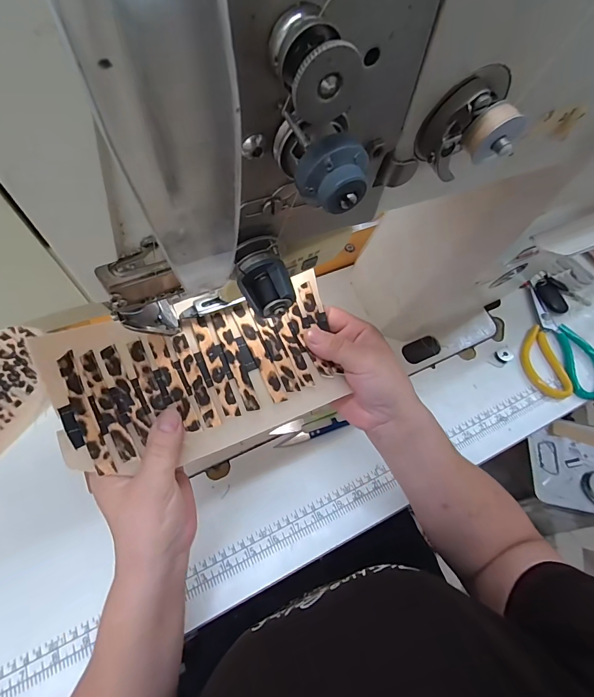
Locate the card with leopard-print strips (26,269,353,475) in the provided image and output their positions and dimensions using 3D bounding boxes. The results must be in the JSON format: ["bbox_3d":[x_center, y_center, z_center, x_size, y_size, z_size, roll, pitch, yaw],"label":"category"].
[{"bbox_3d":[-0.061,0.016,0.271,0.199,0.025,0.104,-18,81,-17],"label":"card with leopard-print strips"}]

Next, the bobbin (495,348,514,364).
[{"bbox_3d":[0.279,0.010,0.503,0.023,0.008,0.019,-27,65,-17],"label":"bobbin"}]

